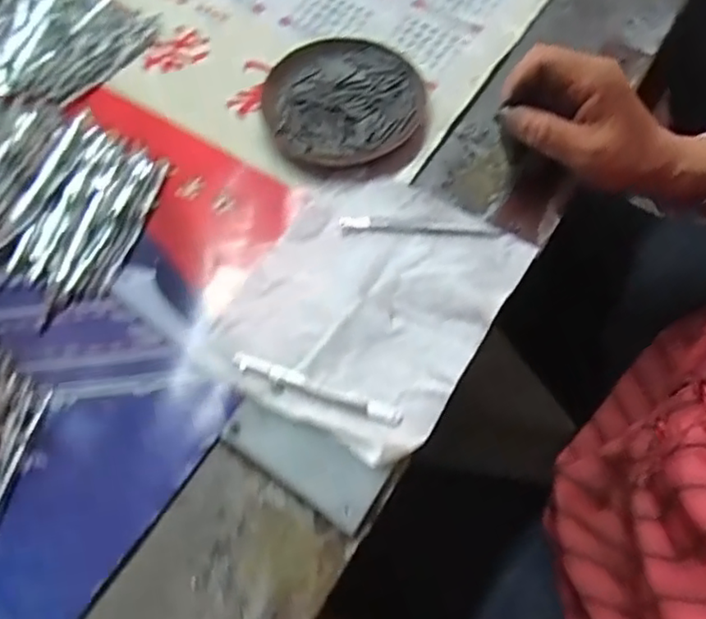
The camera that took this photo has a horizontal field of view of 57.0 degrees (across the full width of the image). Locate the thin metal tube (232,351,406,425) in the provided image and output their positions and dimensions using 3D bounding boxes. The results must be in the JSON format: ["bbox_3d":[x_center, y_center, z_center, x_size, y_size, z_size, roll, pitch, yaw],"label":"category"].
[{"bbox_3d":[-0.022,0.046,0.379,0.104,0.009,0.010,19,67,9],"label":"thin metal tube"}]

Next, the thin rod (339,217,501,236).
[{"bbox_3d":[0.042,-0.053,0.418,0.100,0.007,0.009,5,65,3],"label":"thin rod"}]

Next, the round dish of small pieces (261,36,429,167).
[{"bbox_3d":[-0.007,-0.153,0.474,0.109,0.027,0.120,-4,65,-1],"label":"round dish of small pieces"}]

